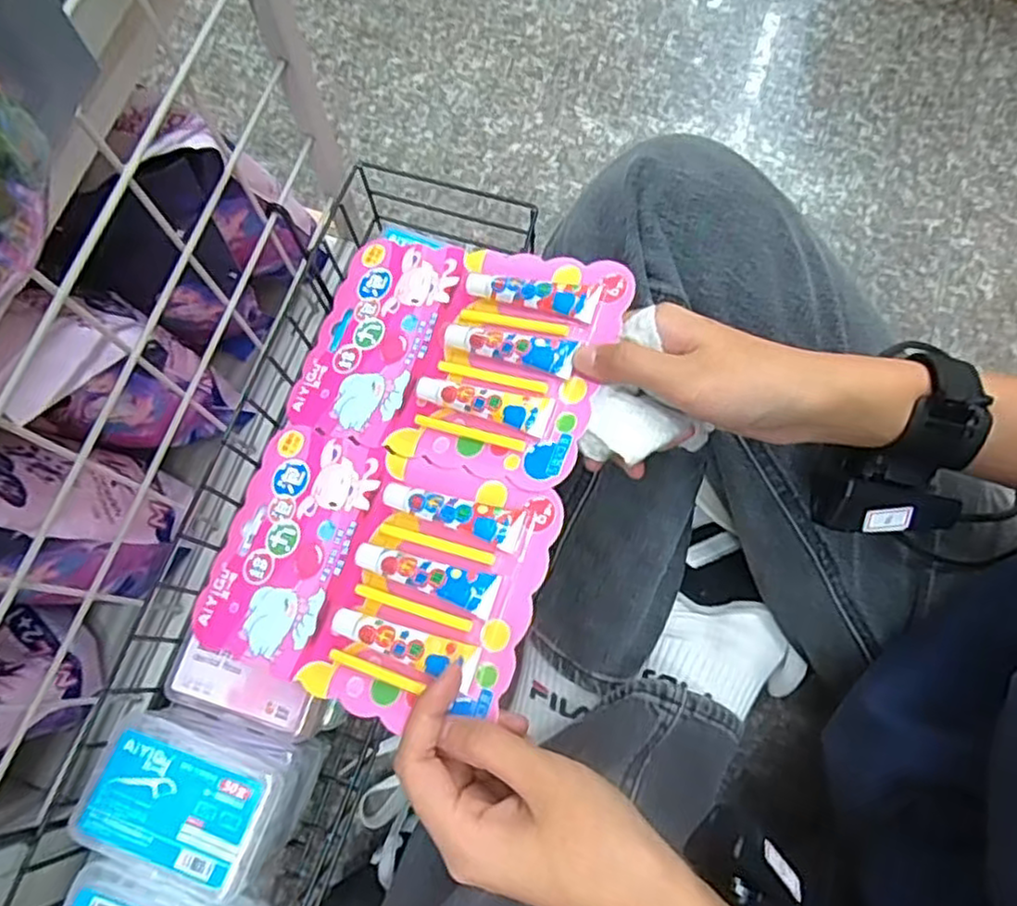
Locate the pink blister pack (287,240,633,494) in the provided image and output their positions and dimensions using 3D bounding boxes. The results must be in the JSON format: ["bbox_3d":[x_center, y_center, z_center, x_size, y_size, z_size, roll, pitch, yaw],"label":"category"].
[{"bbox_3d":[-0.034,-0.058,0.381,0.176,0.012,0.125,14,76,27],"label":"pink blister pack"}]

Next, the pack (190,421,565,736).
[{"bbox_3d":[-0.073,0.057,0.350,0.179,0.011,0.124,13,74,26],"label":"pack"}]

